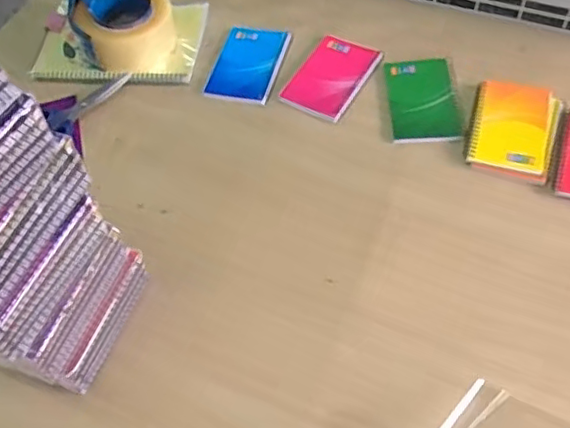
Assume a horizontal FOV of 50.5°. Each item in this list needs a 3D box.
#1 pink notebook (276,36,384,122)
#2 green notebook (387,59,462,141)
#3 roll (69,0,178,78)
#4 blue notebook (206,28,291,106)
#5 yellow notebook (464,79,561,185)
[{"bbox_3d":[0.061,-0.176,0.766,0.085,0.004,0.133,25,60,20],"label":"pink notebook"},{"bbox_3d":[0.166,-0.141,0.730,0.079,0.004,0.137,0,55,4],"label":"green notebook"},{"bbox_3d":[-0.214,-0.261,0.802,0.126,0.067,0.163,-17,55,-8],"label":"roll"},{"bbox_3d":[-0.048,-0.197,0.788,0.088,0.006,0.131,12,57,12],"label":"blue notebook"},{"bbox_3d":[0.262,-0.098,0.691,0.091,0.008,0.135,16,58,15],"label":"yellow notebook"}]

